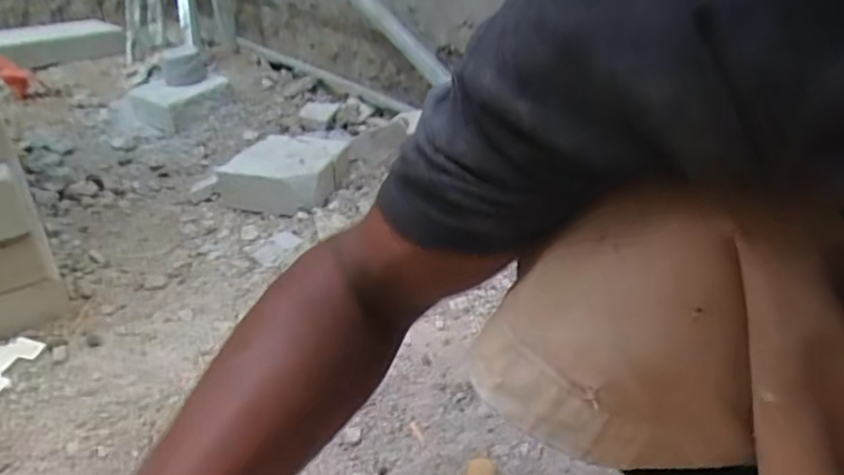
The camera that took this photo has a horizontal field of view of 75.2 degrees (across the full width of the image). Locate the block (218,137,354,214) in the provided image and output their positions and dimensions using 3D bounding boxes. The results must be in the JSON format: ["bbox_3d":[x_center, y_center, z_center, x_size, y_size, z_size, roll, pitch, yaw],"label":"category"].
[{"bbox_3d":[-0.253,-0.129,1.053,0.184,0.085,0.231,11,32,7],"label":"block"}]

